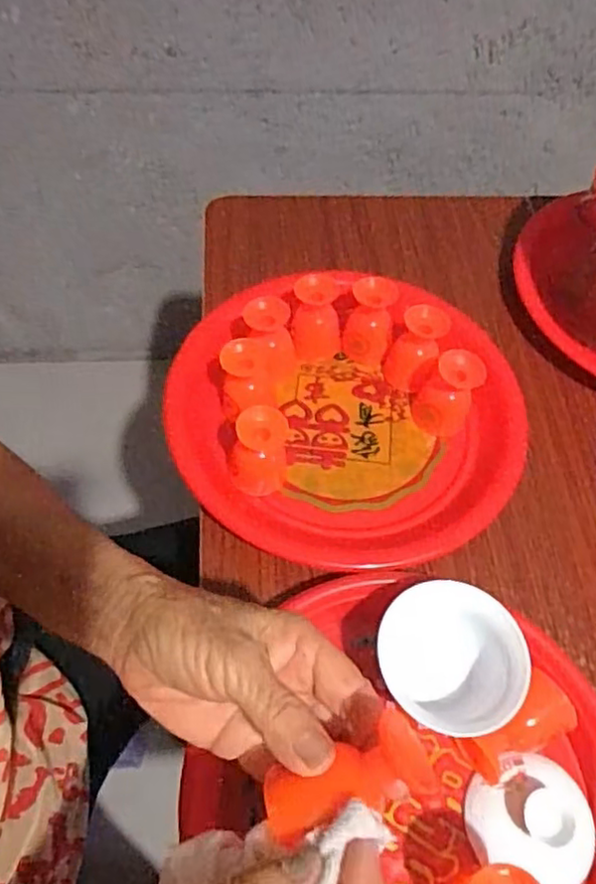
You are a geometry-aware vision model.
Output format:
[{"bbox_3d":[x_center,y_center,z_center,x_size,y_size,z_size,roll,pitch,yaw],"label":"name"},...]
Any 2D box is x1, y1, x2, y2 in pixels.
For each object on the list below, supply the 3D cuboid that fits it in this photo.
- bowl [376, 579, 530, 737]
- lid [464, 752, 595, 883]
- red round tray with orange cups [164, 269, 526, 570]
[{"bbox_3d":[0.088,0.126,0.383,0.073,0.044,0.080,1,58,-2],"label":"bowl"},{"bbox_3d":[0.128,0.201,0.356,0.066,0.024,0.062,1,58,-2],"label":"lid"},{"bbox_3d":[0.033,-0.031,0.483,0.254,0.058,0.247,-1,58,-4],"label":"red round tray with orange cups"}]

